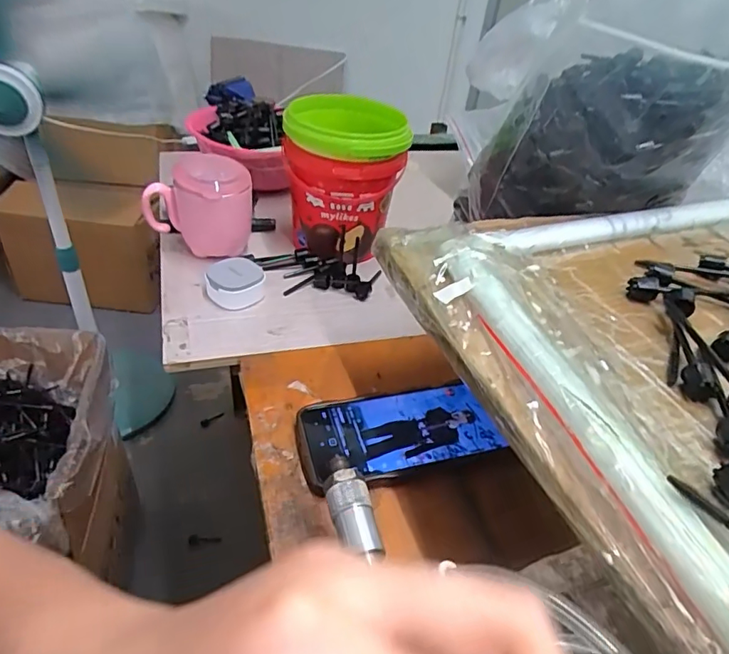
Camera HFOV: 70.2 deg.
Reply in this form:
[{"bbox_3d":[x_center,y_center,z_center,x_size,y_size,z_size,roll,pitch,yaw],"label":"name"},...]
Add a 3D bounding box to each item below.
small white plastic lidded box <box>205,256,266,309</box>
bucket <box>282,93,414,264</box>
[{"bbox_3d":[-0.131,-0.045,0.529,0.056,0.028,0.056,2,39,-7],"label":"small white plastic lidded box"},{"bbox_3d":[-0.027,-0.165,0.596,0.126,0.154,0.132,2,39,-7],"label":"bucket"}]

